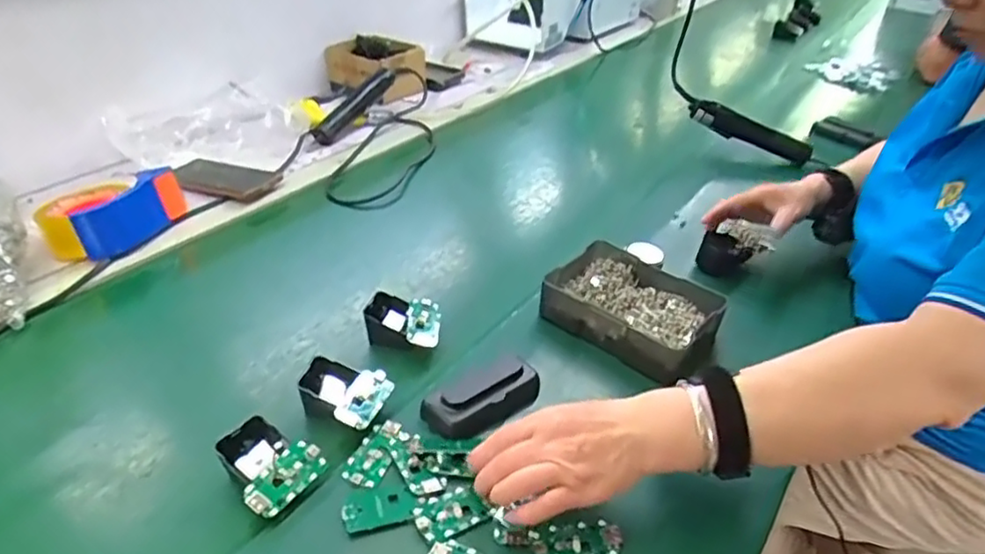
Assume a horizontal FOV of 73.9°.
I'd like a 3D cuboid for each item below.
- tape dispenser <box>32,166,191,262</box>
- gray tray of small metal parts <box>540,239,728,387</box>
[{"bbox_3d":[-0.457,-0.077,0.780,0.099,0.067,0.150,21,39,25],"label":"tape dispenser"},{"bbox_3d":[0.144,0.030,0.670,0.167,0.040,0.124,23,40,27],"label":"gray tray of small metal parts"}]

